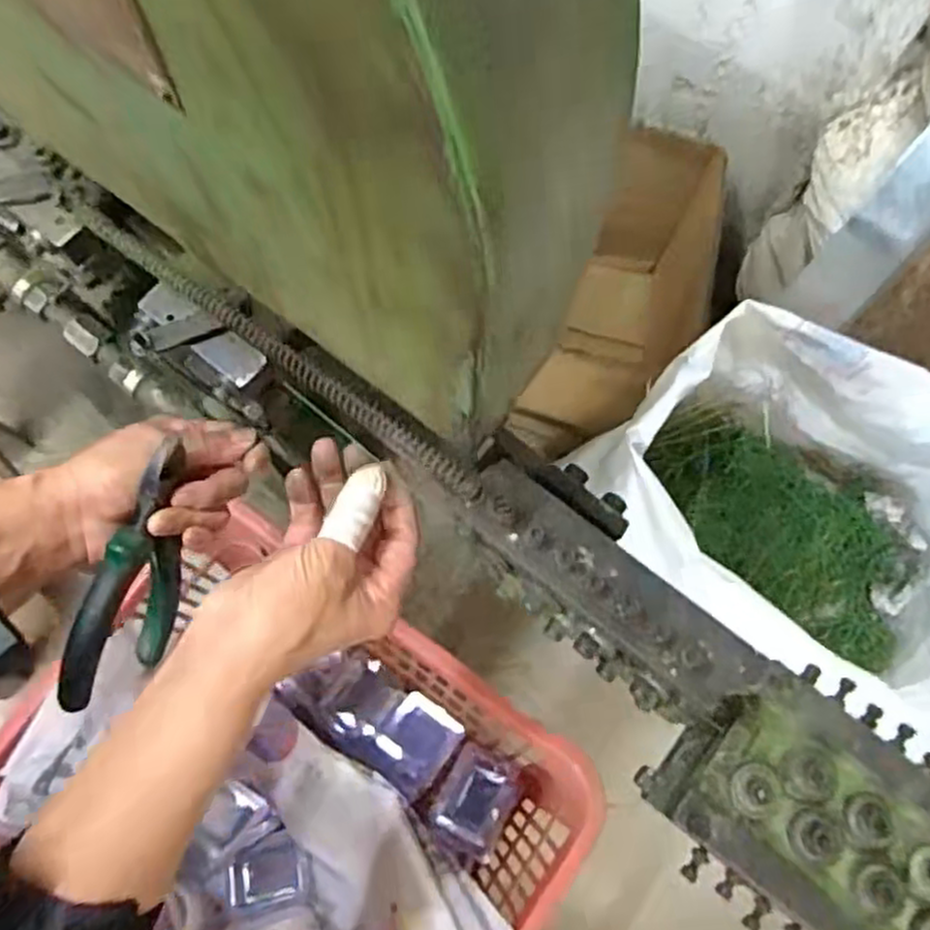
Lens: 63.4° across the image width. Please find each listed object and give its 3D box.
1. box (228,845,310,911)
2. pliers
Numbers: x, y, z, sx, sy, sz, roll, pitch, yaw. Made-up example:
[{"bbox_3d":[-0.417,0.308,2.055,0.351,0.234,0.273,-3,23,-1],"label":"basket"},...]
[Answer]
[{"bbox_3d":[-0.187,0.394,0.719,0.080,0.024,0.046,-13,73,-4],"label":"box"},{"bbox_3d":[-0.181,0.066,0.423,0.032,0.054,0.148,18,86,6],"label":"pliers"}]

